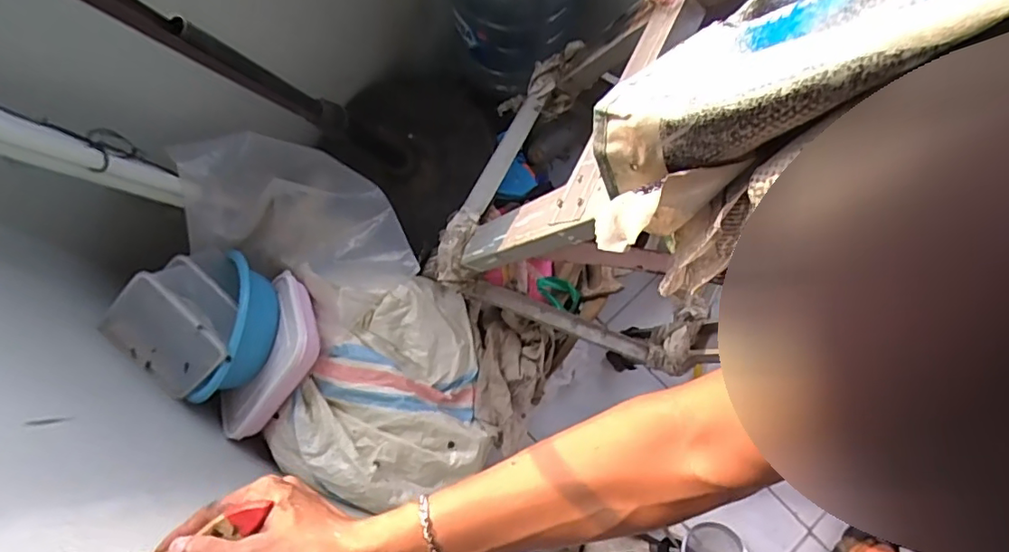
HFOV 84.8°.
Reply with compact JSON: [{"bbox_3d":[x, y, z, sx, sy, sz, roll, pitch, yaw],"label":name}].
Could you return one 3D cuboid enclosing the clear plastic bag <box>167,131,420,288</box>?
[{"bbox_3d":[-0.340,-0.104,0.965,0.363,0.191,0.220,8,74,3],"label":"clear plastic bag"}]

